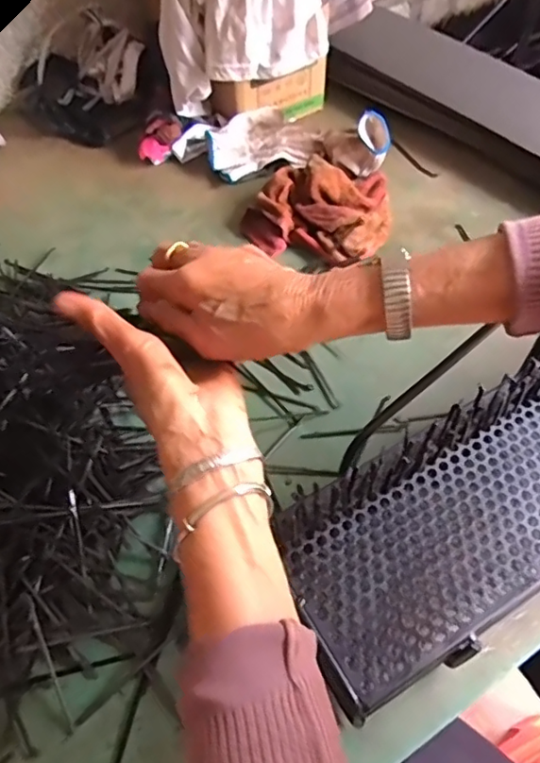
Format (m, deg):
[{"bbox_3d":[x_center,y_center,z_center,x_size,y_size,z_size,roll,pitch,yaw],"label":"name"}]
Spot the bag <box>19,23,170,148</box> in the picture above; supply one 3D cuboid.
[{"bbox_3d":[-0.276,-0.469,0.865,0.246,0.110,0.178,5,55,5],"label":"bag"}]

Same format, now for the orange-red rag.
[{"bbox_3d":[0.064,-0.227,0.725,0.189,0.052,0.165,10,55,8],"label":"orange-red rag"}]

